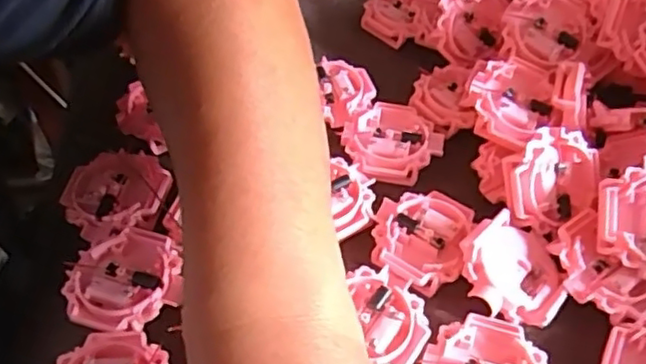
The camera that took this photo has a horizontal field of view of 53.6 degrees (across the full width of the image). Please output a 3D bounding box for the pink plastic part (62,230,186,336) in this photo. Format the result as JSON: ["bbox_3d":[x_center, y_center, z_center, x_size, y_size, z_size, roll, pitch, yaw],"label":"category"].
[{"bbox_3d":[-0.093,0.045,0.297,0.048,0.008,0.051,0,51,0],"label":"pink plastic part"}]

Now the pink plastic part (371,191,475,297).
[{"bbox_3d":[0.048,0.027,0.316,0.044,0.013,0.051,14,52,11],"label":"pink plastic part"}]

